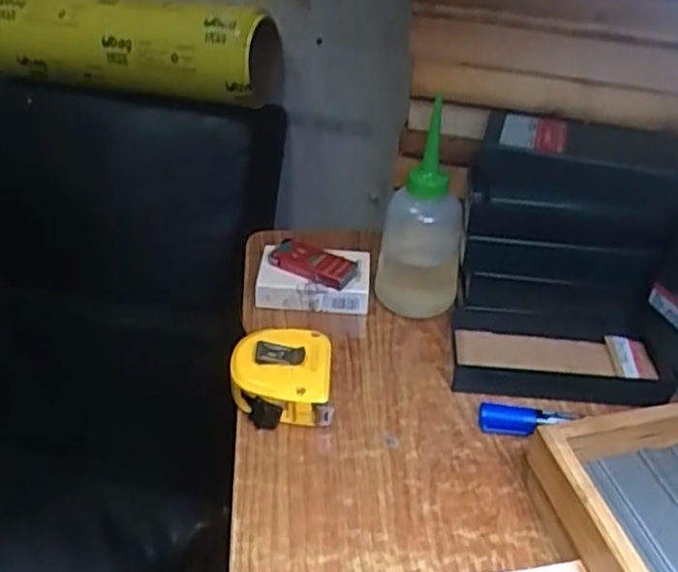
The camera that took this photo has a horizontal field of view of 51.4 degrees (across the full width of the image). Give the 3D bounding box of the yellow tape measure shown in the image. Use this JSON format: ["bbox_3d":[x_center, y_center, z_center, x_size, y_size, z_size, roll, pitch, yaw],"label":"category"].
[{"bbox_3d":[-0.038,0.061,0.473,0.065,0.037,0.070,-3,36,-1],"label":"yellow tape measure"}]

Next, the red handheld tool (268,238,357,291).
[{"bbox_3d":[-0.021,-0.017,0.549,0.068,0.014,0.030,14,38,15],"label":"red handheld tool"}]

